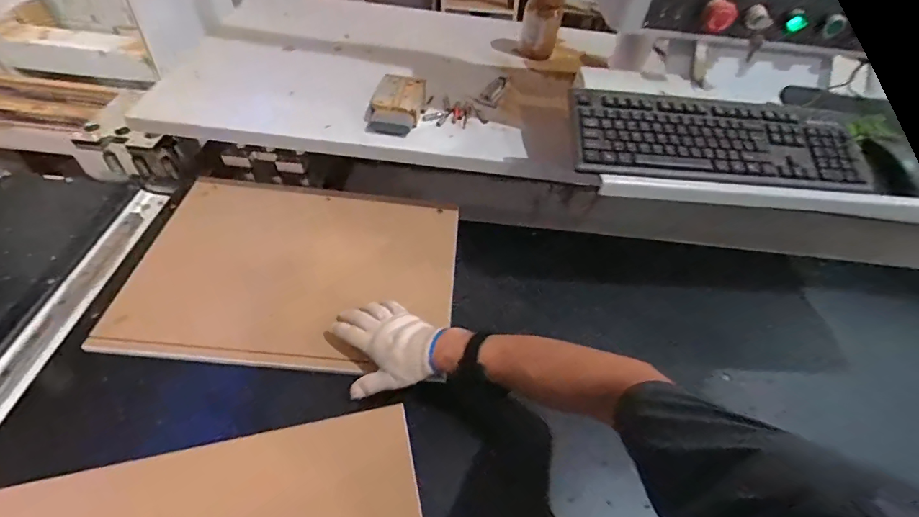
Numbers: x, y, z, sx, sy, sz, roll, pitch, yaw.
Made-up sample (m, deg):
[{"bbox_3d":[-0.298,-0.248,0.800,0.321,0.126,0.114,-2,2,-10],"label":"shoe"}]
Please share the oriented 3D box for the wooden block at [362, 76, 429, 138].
[{"bbox_3d":[-0.120,-0.287,0.817,0.104,0.038,0.144,10,49,3],"label":"wooden block"}]

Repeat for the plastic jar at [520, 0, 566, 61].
[{"bbox_3d":[0.181,-0.523,0.986,0.078,0.169,0.073,10,49,3],"label":"plastic jar"}]

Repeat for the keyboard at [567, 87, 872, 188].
[{"bbox_3d":[0.403,-0.183,0.667,0.469,0.028,0.148,3,71,-6],"label":"keyboard"}]

